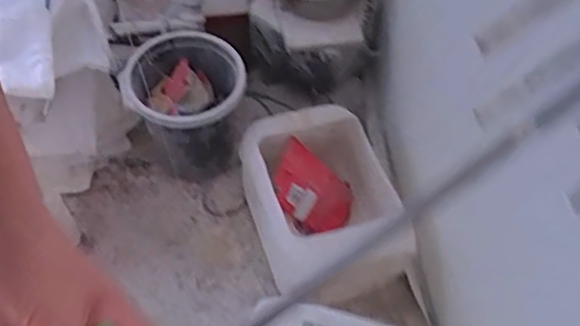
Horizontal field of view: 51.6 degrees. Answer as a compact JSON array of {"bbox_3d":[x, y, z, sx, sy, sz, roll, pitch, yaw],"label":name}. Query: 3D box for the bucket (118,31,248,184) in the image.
[{"bbox_3d":[-0.239,-0.123,1.460,0.260,0.312,0.299,8,56,3],"label":"bucket"}]

